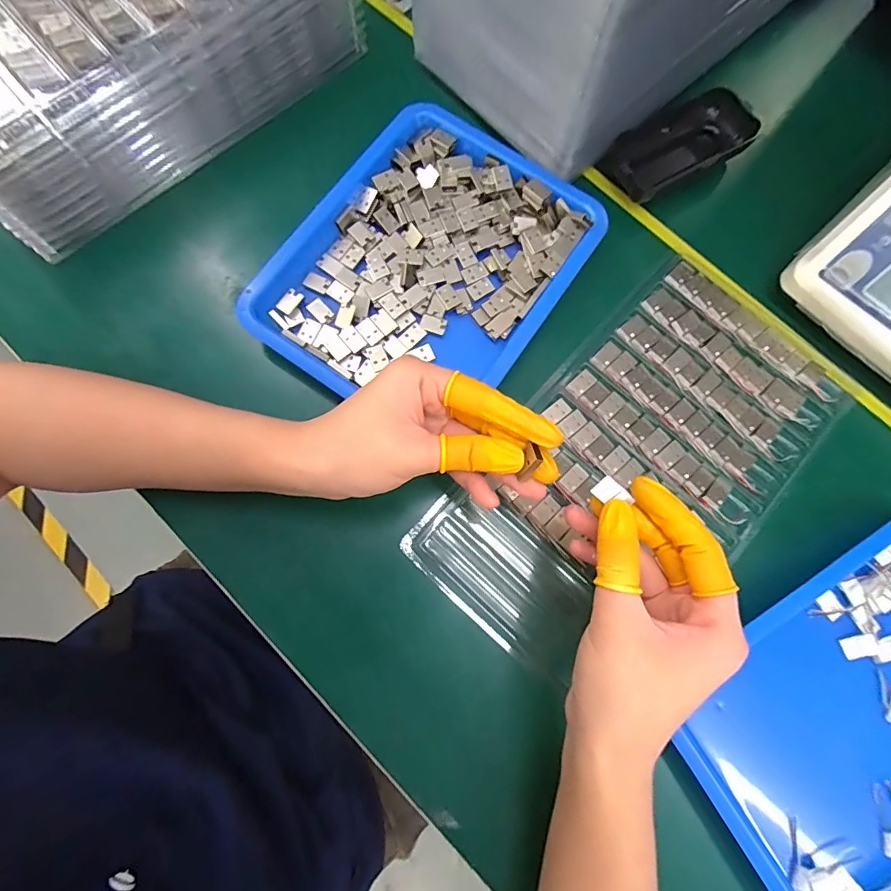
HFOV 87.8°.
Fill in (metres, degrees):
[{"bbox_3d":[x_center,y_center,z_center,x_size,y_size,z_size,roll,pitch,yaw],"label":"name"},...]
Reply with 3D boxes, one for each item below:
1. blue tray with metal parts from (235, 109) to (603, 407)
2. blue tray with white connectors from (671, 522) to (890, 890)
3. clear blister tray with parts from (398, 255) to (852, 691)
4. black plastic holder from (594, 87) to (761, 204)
[{"bbox_3d":[-0.010,-0.123,0.324,0.166,0.027,0.216,35,80,6],"label":"blue tray with metal parts"},{"bbox_3d":[0.254,0.158,0.268,0.218,0.024,0.169,-31,81,-6],"label":"blue tray with white connectors"},{"bbox_3d":[0.126,0.016,0.308,0.155,0.012,0.286,44,81,7],"label":"clear blister tray with parts"},{"bbox_3d":[0.175,-0.225,0.349,0.114,0.022,0.050,-29,80,-6],"label":"black plastic holder"}]

